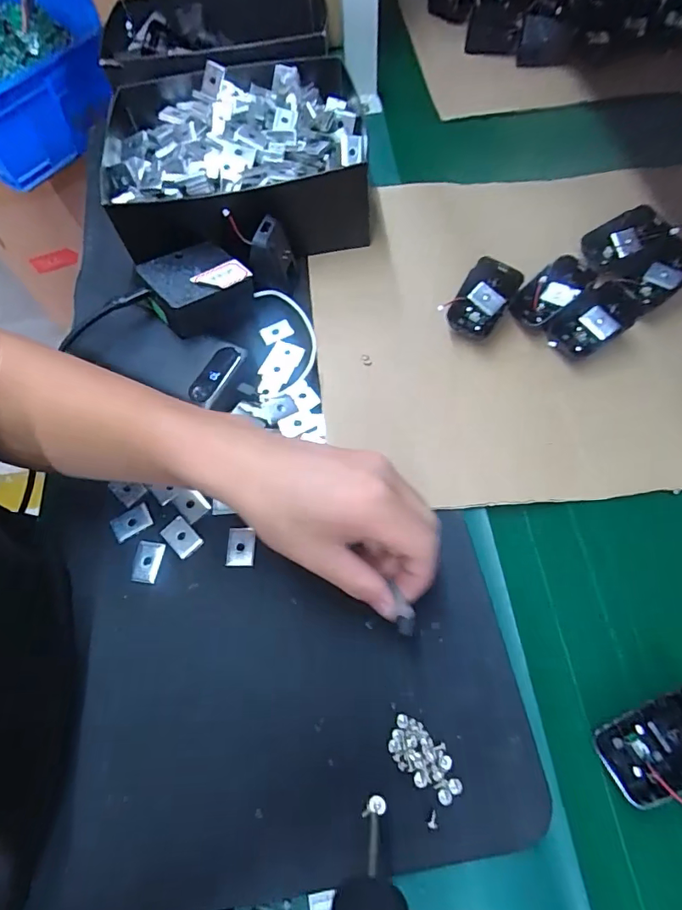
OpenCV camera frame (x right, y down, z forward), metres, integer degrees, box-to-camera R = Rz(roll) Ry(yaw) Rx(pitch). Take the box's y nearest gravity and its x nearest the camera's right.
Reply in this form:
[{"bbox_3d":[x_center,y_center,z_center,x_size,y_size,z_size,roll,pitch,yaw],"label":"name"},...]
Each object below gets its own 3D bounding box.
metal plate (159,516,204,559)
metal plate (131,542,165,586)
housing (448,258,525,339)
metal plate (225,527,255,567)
[{"bbox_3d":[-0.119,0.061,0.360,0.030,0.004,0.020,42,73,19],"label":"metal plate"},{"bbox_3d":[-0.142,0.078,0.353,0.020,0.004,0.029,8,66,6],"label":"metal plate"},{"bbox_3d":[0.124,-0.136,0.424,0.042,0.028,0.064,33,71,16],"label":"housing"},{"bbox_3d":[-0.073,0.067,0.355,0.020,0.004,0.028,0,65,3],"label":"metal plate"}]

